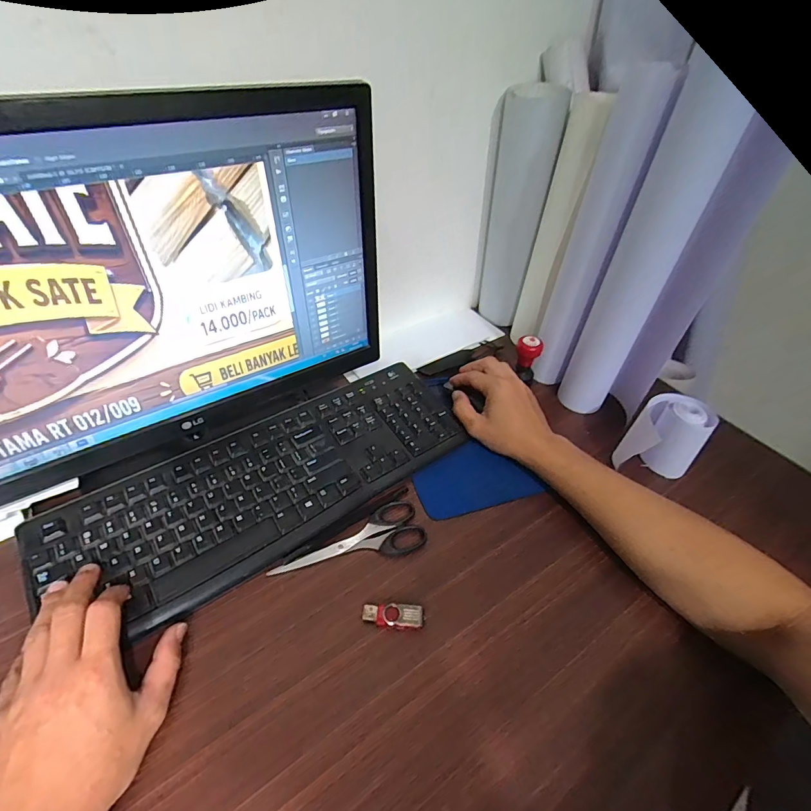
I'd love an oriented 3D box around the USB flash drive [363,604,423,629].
[{"bbox_3d":[-0.011,0.186,0.374,0.054,0.010,0.018,2,44,-2],"label":"USB flash drive"}]

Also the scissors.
[{"bbox_3d":[-0.051,0.140,0.417,0.148,0.005,0.052,-19,49,-23],"label":"scissors"}]

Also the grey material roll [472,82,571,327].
[{"bbox_3d":[0.144,-0.265,0.615,0.074,0.315,0.068,3,44,-2],"label":"grey material roll"}]

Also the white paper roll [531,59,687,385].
[{"bbox_3d":[0.209,-0.170,0.495,0.062,0.345,0.054,19,46,14],"label":"white paper roll"}]

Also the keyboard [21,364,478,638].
[{"bbox_3d":[-0.135,0.077,0.455,0.425,0.023,0.153,-24,53,-26],"label":"keyboard"}]

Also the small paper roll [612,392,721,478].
[{"bbox_3d":[0.300,0.039,0.492,0.078,0.094,0.072,3,44,-2],"label":"small paper roll"}]

